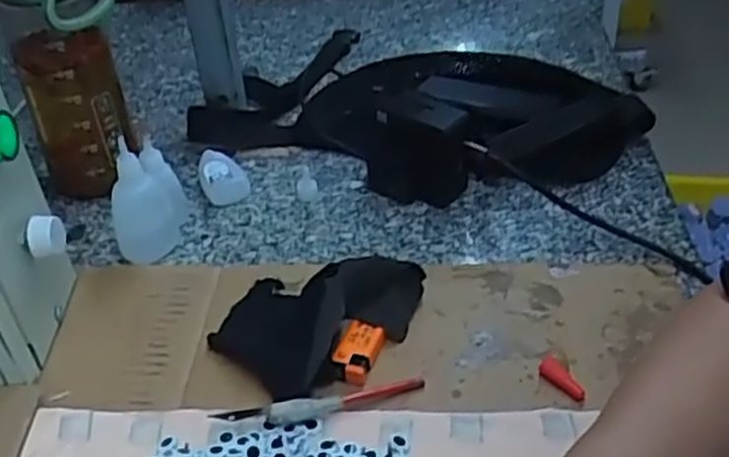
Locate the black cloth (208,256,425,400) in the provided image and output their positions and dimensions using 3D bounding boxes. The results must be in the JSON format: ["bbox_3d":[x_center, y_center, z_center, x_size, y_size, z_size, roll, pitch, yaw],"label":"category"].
[{"bbox_3d":[-0.034,0.054,0.481,0.124,0.041,0.096,6,39,12],"label":"black cloth"}]

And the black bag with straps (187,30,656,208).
[{"bbox_3d":[0.052,-0.110,0.670,0.347,0.077,0.202,16,41,22],"label":"black bag with straps"}]

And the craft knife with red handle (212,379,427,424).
[{"bbox_3d":[-0.024,0.097,0.441,0.117,0.010,0.014,-9,38,-10],"label":"craft knife with red handle"}]

